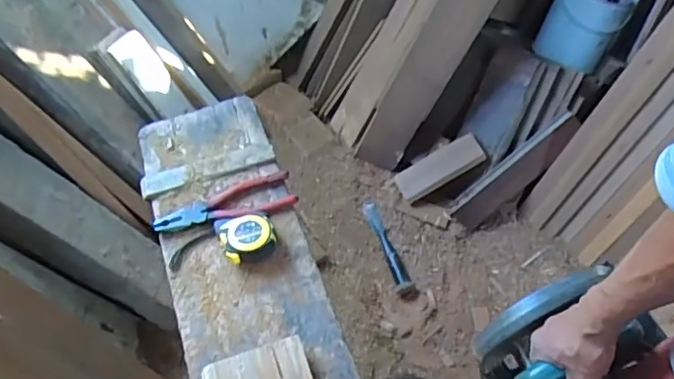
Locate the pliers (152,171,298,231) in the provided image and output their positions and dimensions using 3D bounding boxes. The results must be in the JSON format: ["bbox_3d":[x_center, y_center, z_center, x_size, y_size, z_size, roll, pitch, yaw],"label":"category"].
[{"bbox_3d":[-0.156,0.022,0.809,0.195,0.014,0.063,-16,57,-10],"label":"pliers"}]

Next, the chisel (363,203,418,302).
[{"bbox_3d":[0.125,0.149,1.425,0.046,0.039,0.264,-20,58,-13],"label":"chisel"}]

